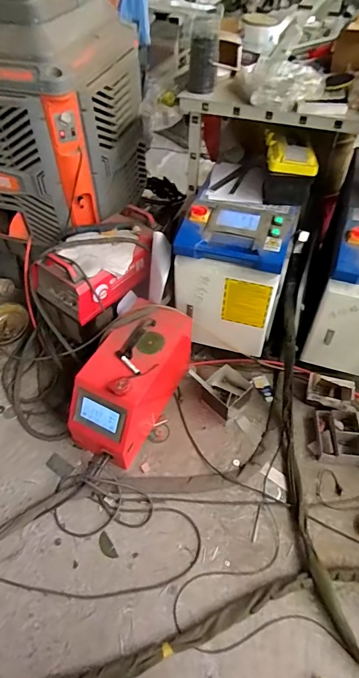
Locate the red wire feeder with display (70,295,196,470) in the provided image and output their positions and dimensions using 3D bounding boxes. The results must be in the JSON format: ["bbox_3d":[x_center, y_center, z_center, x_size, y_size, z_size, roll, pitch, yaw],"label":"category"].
[{"bbox_3d":[-0.181,0.164,1.595,0.288,0.376,0.611,23,55,16],"label":"red wire feeder with display"}]

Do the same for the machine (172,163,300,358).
[{"bbox_3d":[0.258,-0.345,1.715,0.421,0.525,0.564,16,52,14],"label":"machine"}]

